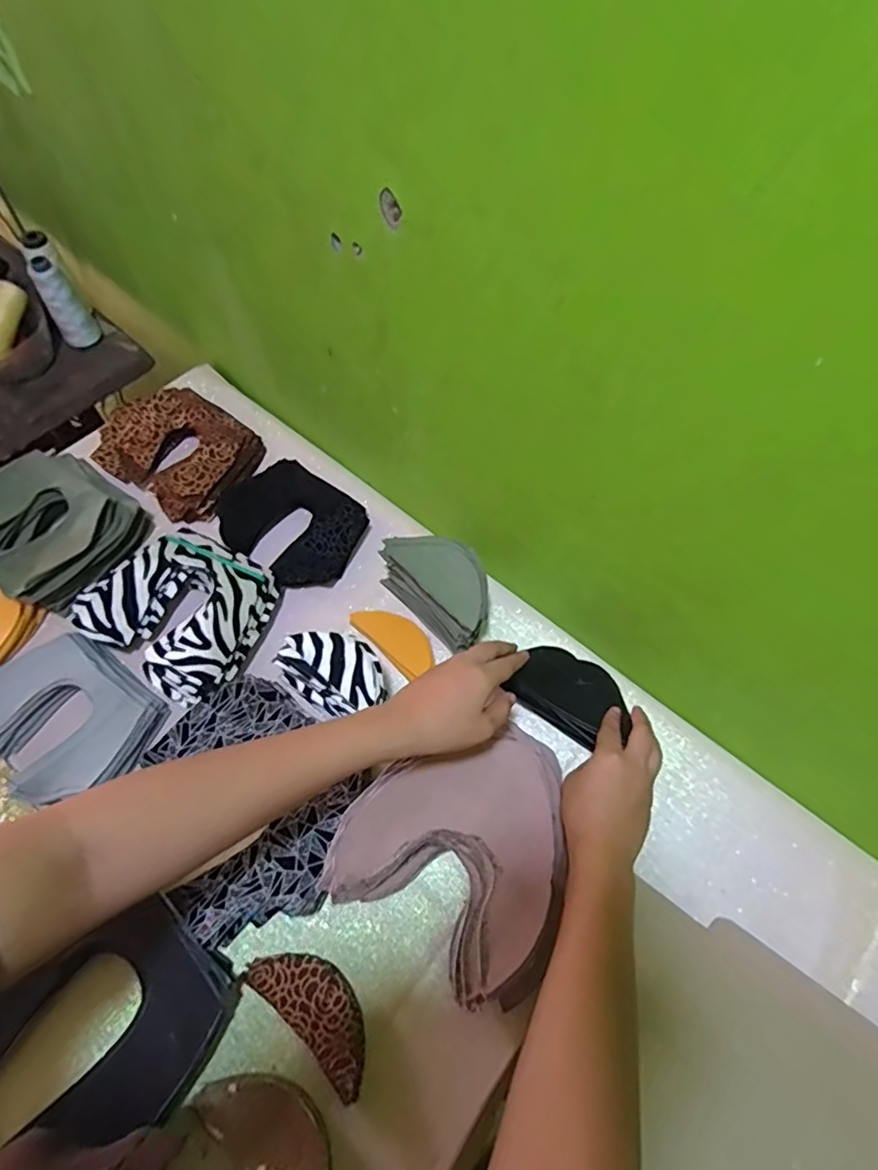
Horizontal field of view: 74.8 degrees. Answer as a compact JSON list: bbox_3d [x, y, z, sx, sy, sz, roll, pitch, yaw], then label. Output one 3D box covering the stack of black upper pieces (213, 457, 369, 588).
[{"bbox_3d":[-0.171,-0.072,0.644,0.165,0.047,0.121,35,65,14],"label":"stack of black upper pieces"}]

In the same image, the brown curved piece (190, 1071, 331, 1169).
[{"bbox_3d":[-0.117,0.396,0.410,0.117,0.013,0.057,39,66,16],"label":"brown curved piece"}]

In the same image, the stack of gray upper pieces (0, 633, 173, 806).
[{"bbox_3d":[-0.344,0.125,0.531,0.149,0.034,0.125,34,65,14],"label":"stack of gray upper pieces"}]

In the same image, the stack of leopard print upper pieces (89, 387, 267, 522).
[{"bbox_3d":[-0.310,-0.167,0.683,0.164,0.037,0.140,33,65,14],"label":"stack of leopard print upper pieces"}]

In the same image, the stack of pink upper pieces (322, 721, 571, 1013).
[{"bbox_3d":[0.029,0.214,0.492,0.183,0.040,0.198,32,65,13],"label":"stack of pink upper pieces"}]

